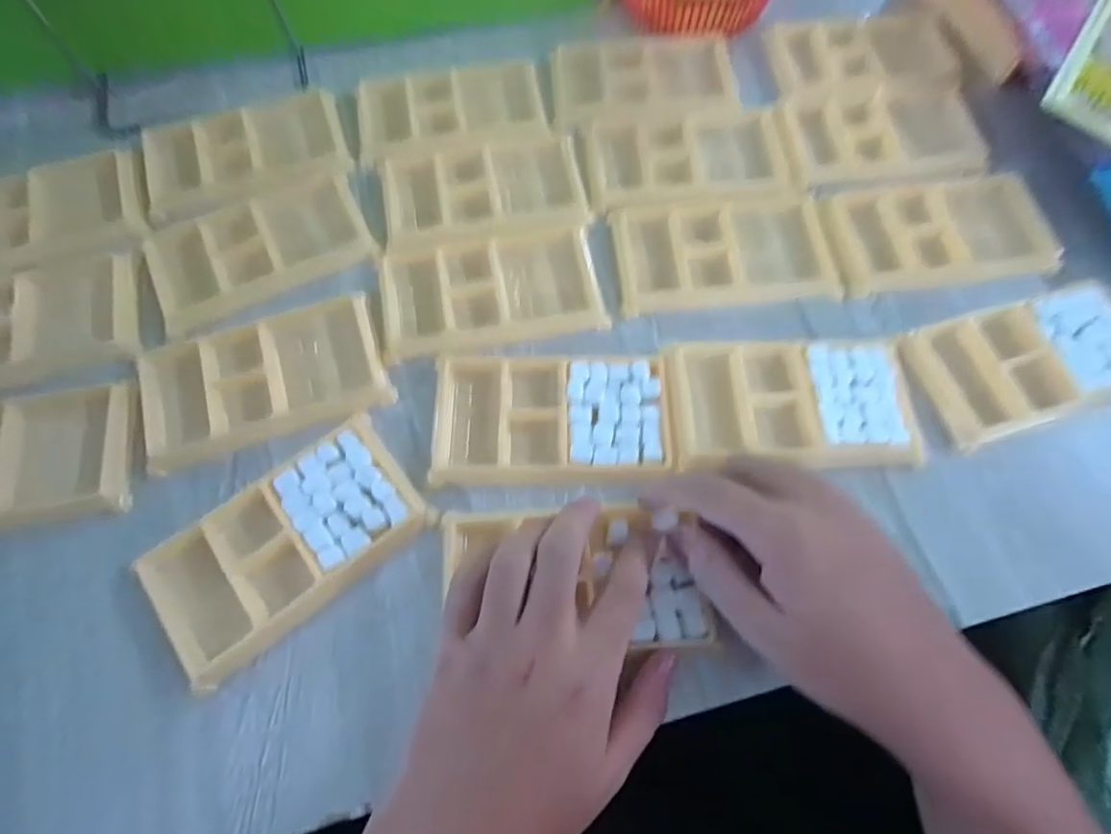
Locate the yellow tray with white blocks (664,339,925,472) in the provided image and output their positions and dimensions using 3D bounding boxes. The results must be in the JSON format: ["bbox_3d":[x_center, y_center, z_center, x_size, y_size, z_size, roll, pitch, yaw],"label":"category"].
[{"bbox_3d":[0.132,-0.008,0.311,0.131,0.012,0.073,-2,69,-1],"label":"yellow tray with white blocks"}]

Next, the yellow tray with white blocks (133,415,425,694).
[{"bbox_3d":[-0.136,0.063,0.286,0.129,0.012,0.068,-37,73,-13],"label":"yellow tray with white blocks"}]

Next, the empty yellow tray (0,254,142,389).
[{"bbox_3d":[-0.307,-0.053,0.320,0.122,0.012,0.075,-17,70,-7],"label":"empty yellow tray"}]

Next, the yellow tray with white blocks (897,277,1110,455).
[{"bbox_3d":[0.274,-0.034,0.320,0.132,0.012,0.074,-17,70,-6],"label":"yellow tray with white blocks"}]

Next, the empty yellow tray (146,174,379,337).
[{"bbox_3d":[-0.186,-0.108,0.352,0.129,0.009,0.073,-25,71,-9],"label":"empty yellow tray"}]

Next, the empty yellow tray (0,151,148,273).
[{"bbox_3d":[-0.329,-0.125,0.349,0.123,0.014,0.082,-22,71,-8],"label":"empty yellow tray"}]

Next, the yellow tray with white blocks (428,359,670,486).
[{"bbox_3d":[-0.003,-0.001,0.313,0.129,0.011,0.073,0,69,0],"label":"yellow tray with white blocks"}]

